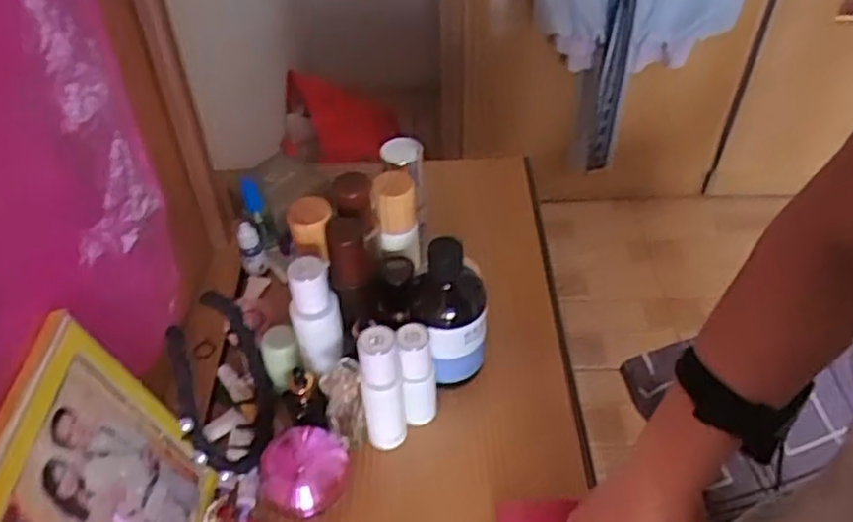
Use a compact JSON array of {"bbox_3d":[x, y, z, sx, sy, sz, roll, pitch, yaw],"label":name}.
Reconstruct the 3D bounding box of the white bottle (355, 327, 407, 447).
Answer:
[{"bbox_3d":[-0.037,0.109,0.590,0.034,0.131,0.036,-7,46,-5],"label":"white bottle"}]

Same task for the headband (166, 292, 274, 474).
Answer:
[{"bbox_3d":[-0.170,0.111,0.589,0.057,0.153,0.135,-9,47,-7],"label":"headband"}]

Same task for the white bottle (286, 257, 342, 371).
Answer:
[{"bbox_3d":[-0.097,0.050,0.607,0.043,0.113,0.040,-12,47,-9],"label":"white bottle"}]

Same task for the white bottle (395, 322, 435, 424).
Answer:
[{"bbox_3d":[-0.009,0.101,0.618,0.034,0.110,0.037,-4,46,-3],"label":"white bottle"}]

